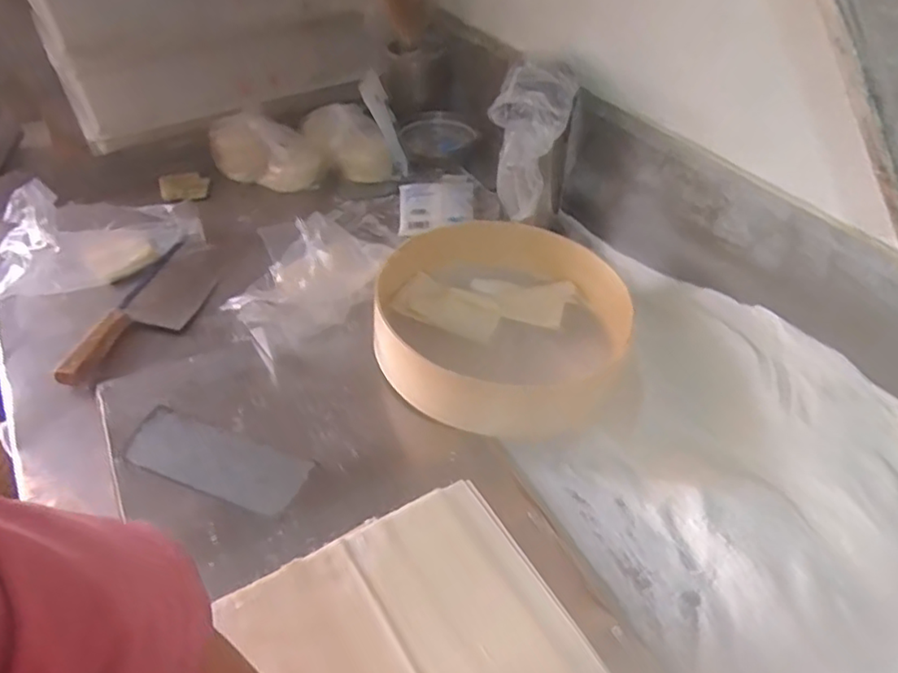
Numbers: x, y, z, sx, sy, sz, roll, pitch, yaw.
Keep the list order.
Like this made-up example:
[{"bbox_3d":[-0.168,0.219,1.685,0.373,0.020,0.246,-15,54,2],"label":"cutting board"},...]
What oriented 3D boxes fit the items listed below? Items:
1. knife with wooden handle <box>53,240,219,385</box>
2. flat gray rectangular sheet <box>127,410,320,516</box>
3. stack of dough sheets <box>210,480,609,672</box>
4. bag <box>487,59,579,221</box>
[{"bbox_3d":[-0.373,-0.035,0.809,0.089,0.026,0.276,14,46,14],"label":"knife with wooden handle"},{"bbox_3d":[-0.223,0.121,0.630,0.176,0.008,0.065,16,49,12],"label":"flat gray rectangular sheet"},{"bbox_3d":[-0.025,0.250,0.501,0.254,0.020,0.248,-18,49,-28],"label":"stack of dough sheets"},{"bbox_3d":[0.101,-0.264,0.811,0.092,0.095,0.223,12,87,10],"label":"bag"}]

